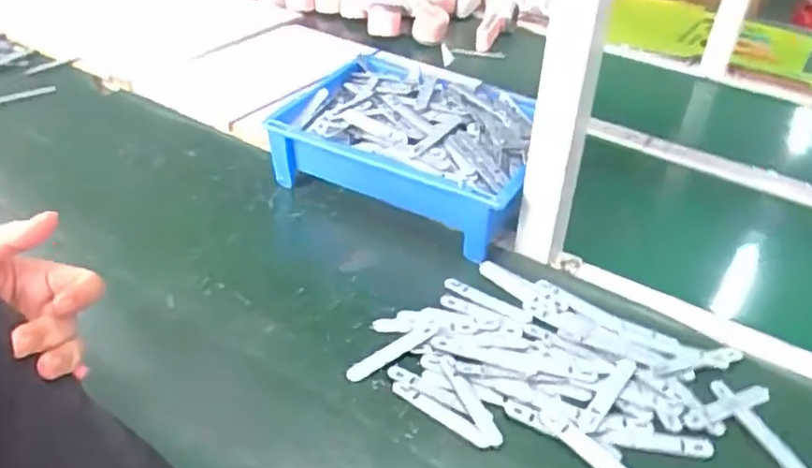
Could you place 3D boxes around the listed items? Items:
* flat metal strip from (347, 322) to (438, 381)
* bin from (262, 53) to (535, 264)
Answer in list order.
[{"bbox_3d":[-0.011,0.103,0.598,0.094,0.005,0.019,-25,50,-24],"label":"flat metal strip"},{"bbox_3d":[0.008,-0.100,0.811,0.304,0.108,0.212,19,37,21],"label":"bin"}]

